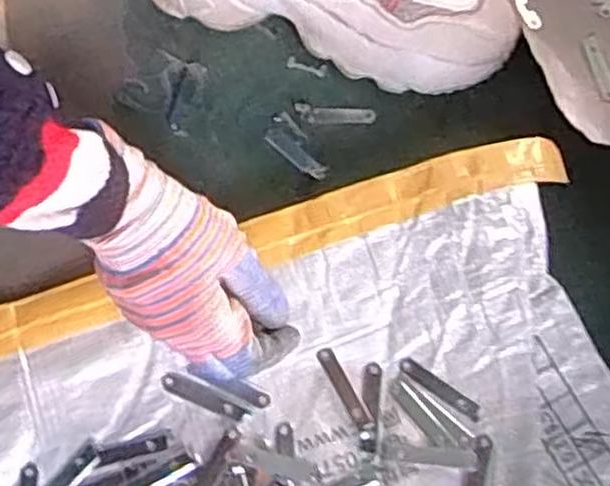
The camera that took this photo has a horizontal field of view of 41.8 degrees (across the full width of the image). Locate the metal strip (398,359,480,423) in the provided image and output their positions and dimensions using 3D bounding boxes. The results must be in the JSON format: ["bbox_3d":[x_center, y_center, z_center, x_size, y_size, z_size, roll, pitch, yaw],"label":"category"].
[{"bbox_3d":[0.076,0.083,0.454,0.052,0.004,0.009,34,71,13],"label":"metal strip"}]

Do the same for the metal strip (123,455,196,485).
[{"bbox_3d":[-0.083,0.129,0.433,0.047,0.004,0.012,-26,70,-11],"label":"metal strip"}]

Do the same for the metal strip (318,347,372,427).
[{"bbox_3d":[0.022,0.082,0.455,0.009,0.004,0.049,-27,70,-11],"label":"metal strip"}]

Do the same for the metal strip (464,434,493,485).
[{"bbox_3d":[0.093,0.131,0.439,0.010,0.004,0.050,11,75,19],"label":"metal strip"}]

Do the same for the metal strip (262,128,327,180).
[{"bbox_3d":[-0.006,-0.058,0.511,0.051,0.004,0.012,42,73,15],"label":"metal strip"}]

